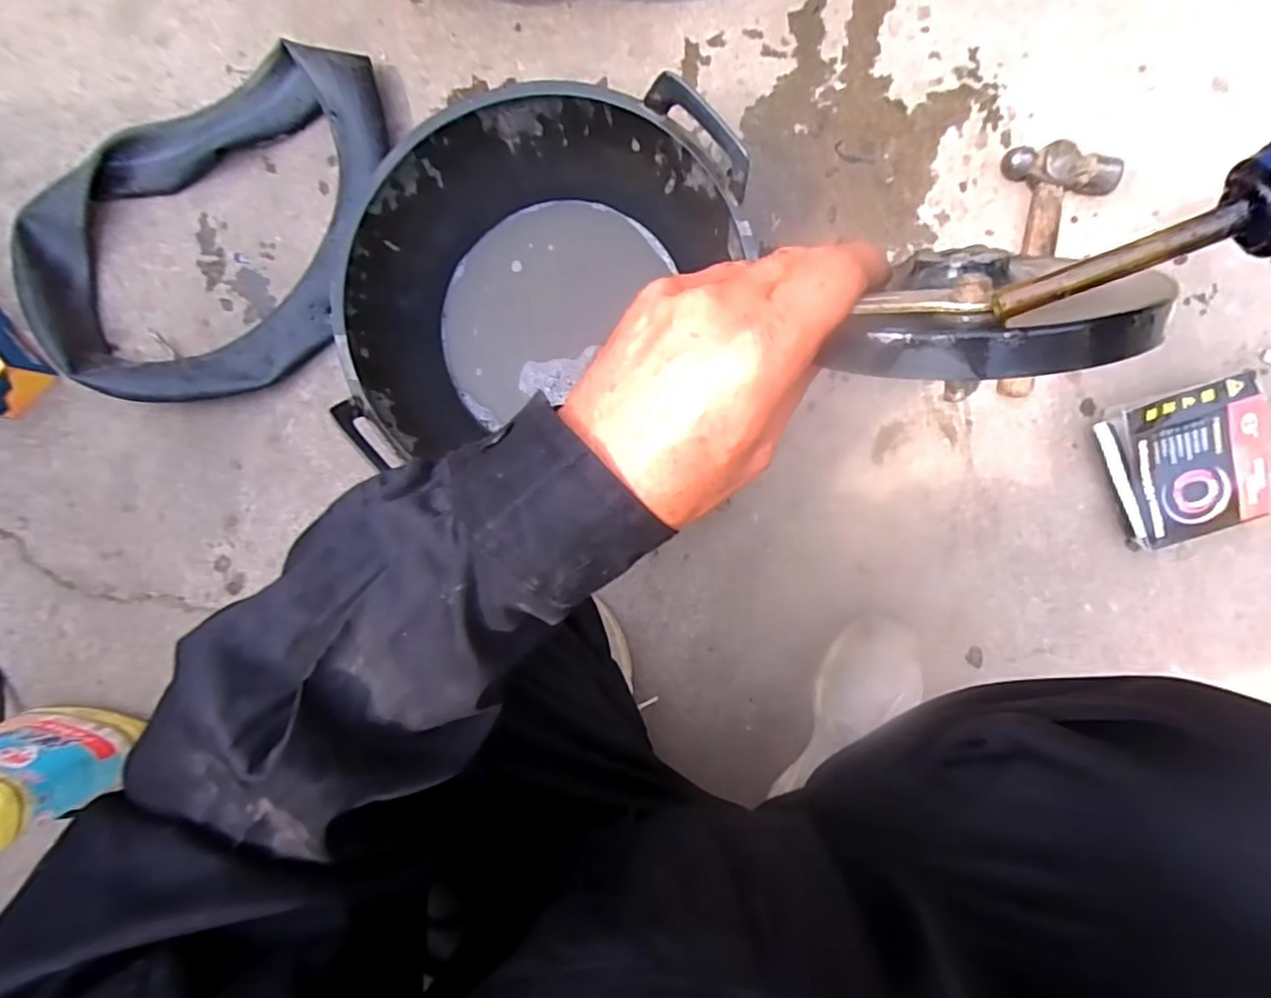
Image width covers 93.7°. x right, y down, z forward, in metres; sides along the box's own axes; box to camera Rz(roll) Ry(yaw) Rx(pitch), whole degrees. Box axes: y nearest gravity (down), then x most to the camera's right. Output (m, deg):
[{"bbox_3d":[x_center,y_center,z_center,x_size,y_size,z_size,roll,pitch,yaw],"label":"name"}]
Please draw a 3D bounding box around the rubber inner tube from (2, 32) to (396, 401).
[{"bbox_3d":[-0.447,-0.277,0.652,0.428,0.051,0.299,-22,90,4],"label":"rubber inner tube"}]

